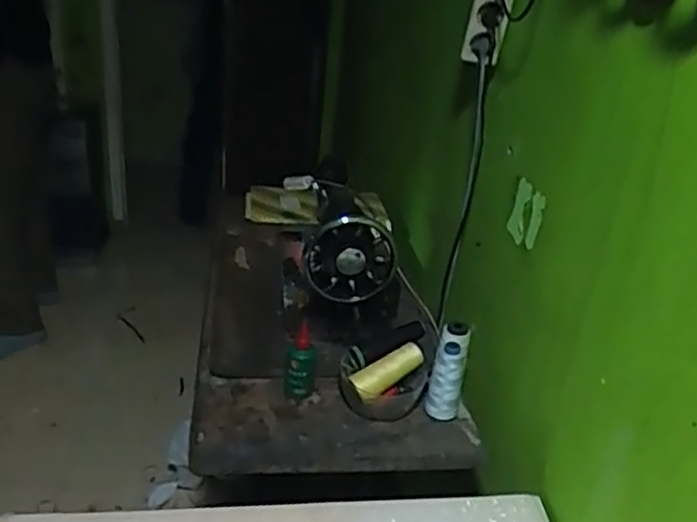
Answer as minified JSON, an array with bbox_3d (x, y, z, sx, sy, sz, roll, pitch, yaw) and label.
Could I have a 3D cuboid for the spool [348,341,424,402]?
[{"bbox_3d":[0.057,0.155,0.949,0.114,0.040,0.035,-28,38,-21],"label":"spool"}]

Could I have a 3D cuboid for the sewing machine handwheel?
[{"bbox_3d":[0.002,-0.001,1.004,0.131,0.135,0.044,2,27,-10],"label":"sewing machine handwheel"}]

